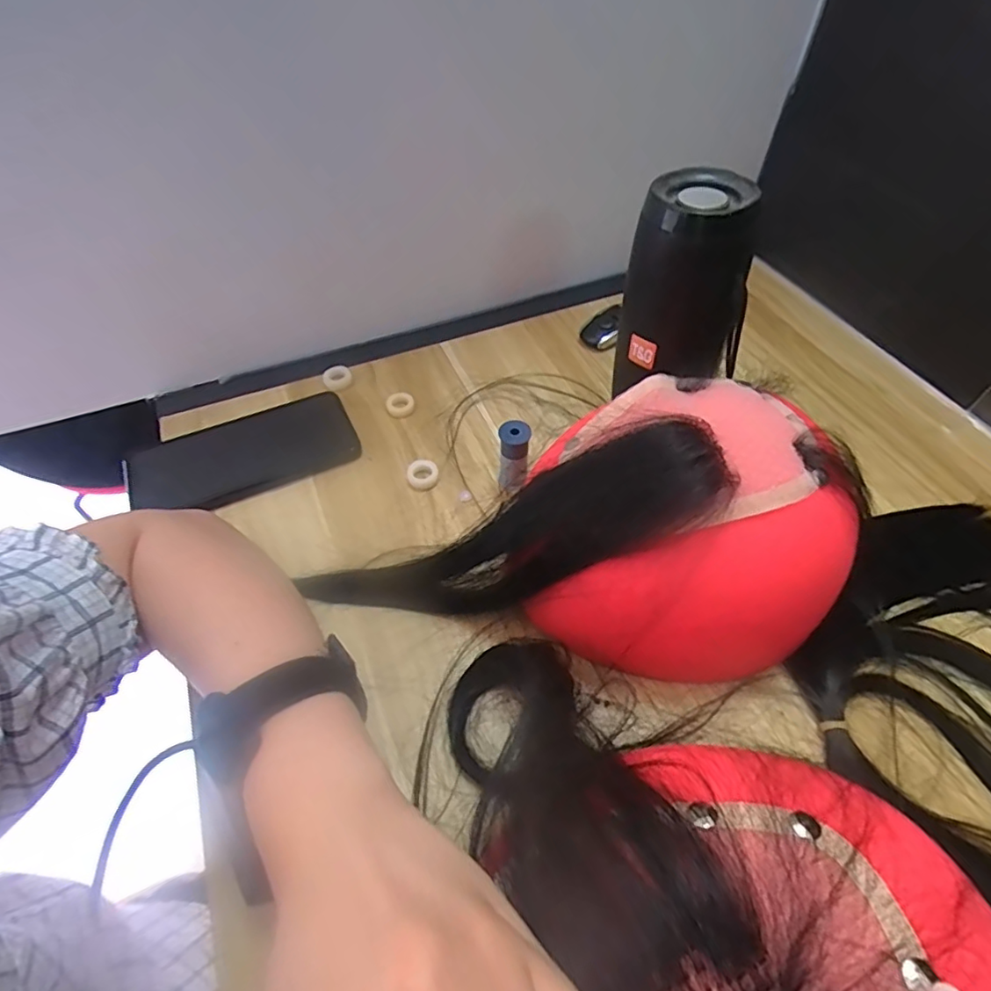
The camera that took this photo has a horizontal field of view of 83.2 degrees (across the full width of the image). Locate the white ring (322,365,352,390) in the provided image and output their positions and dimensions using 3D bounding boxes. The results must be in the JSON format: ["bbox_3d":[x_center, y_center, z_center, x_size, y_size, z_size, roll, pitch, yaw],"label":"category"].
[{"bbox_3d":[-0.133,-0.101,0.471,0.023,0.008,0.023,0,52,0],"label":"white ring"}]

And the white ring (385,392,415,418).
[{"bbox_3d":[-0.077,-0.075,0.450,0.023,0.004,0.024,0,52,0],"label":"white ring"}]

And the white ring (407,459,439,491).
[{"bbox_3d":[-0.052,-0.017,0.406,0.022,0.005,0.025,24,56,18],"label":"white ring"}]

